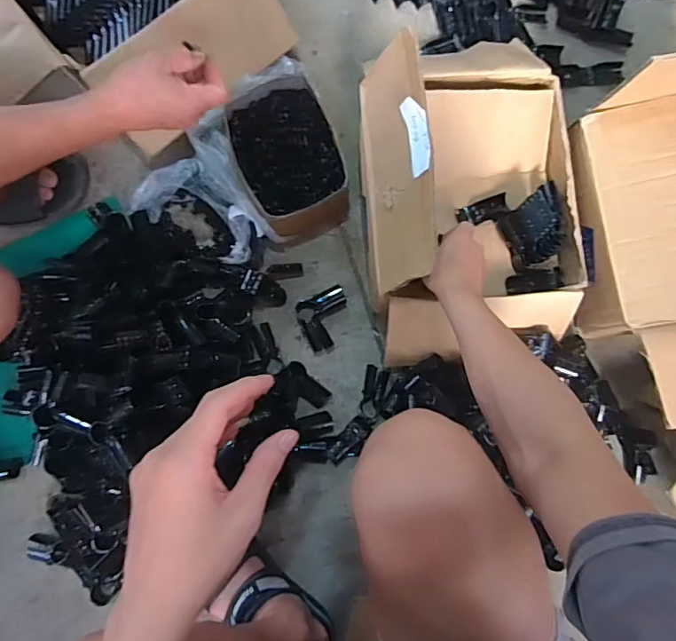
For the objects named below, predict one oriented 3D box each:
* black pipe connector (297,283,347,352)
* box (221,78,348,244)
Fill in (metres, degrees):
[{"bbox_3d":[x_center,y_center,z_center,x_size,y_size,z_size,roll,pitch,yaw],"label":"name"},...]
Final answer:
[{"bbox_3d":[-0.016,0.000,0.807,0.081,0.029,0.085,-26,86,-6],"label":"black pipe connector"},{"bbox_3d":[-0.075,-0.247,0.801,0.154,0.073,0.219,-22,85,-6],"label":"box"}]

